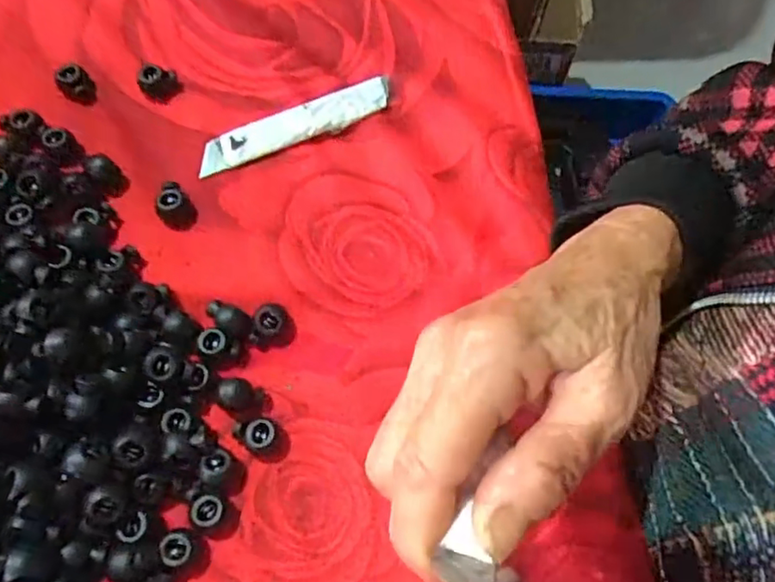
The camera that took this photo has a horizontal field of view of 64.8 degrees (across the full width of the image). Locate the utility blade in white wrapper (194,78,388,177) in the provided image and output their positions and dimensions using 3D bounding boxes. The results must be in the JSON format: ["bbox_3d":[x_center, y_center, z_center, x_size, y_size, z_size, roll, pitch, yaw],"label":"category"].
[{"bbox_3d":[-0.046,-0.084,0.306,0.100,0.007,0.020,-22,70,-13],"label":"utility blade in white wrapper"}]

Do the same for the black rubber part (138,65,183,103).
[{"bbox_3d":[-0.115,-0.106,0.310,0.019,0.013,0.014,-34,73,-17],"label":"black rubber part"}]

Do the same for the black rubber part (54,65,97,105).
[{"bbox_3d":[-0.156,-0.104,0.307,0.016,0.013,0.015,1,66,-3],"label":"black rubber part"}]

